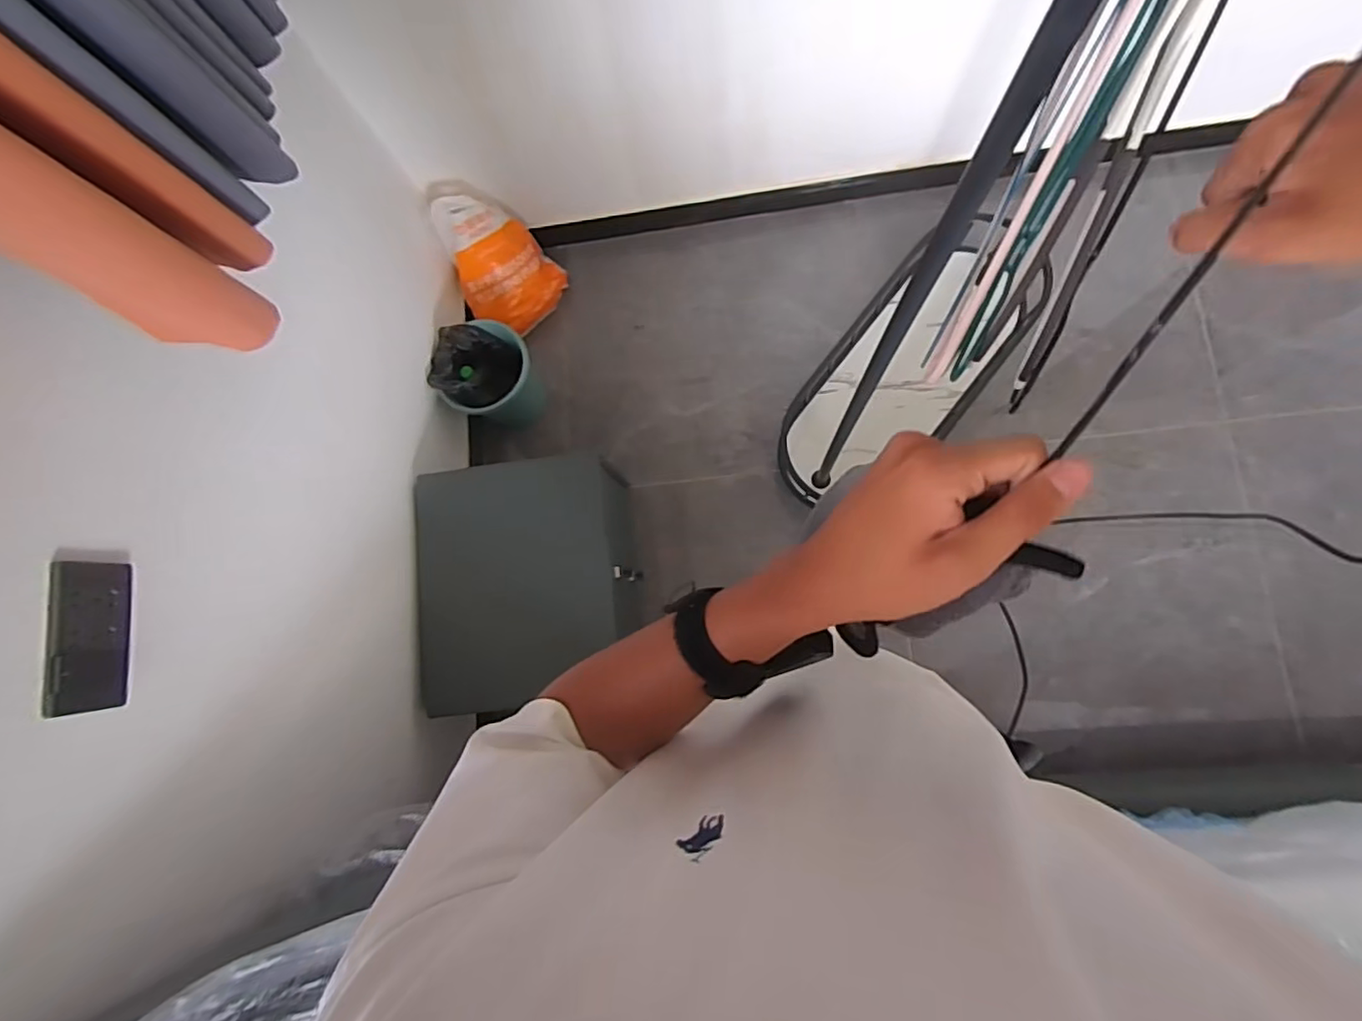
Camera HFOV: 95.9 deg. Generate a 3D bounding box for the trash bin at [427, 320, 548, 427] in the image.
[{"bbox_3d":[-0.456,-0.324,1.522,0.213,0.270,0.196,-1,83,6],"label":"trash bin"}]

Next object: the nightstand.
[{"bbox_3d":[-0.329,0.151,1.422,0.375,0.358,0.551,-4,83,6],"label":"nightstand"}]

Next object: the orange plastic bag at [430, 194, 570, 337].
[{"bbox_3d":[-0.459,-0.609,1.525,0.214,0.261,0.245,36,88,9],"label":"orange plastic bag"}]

